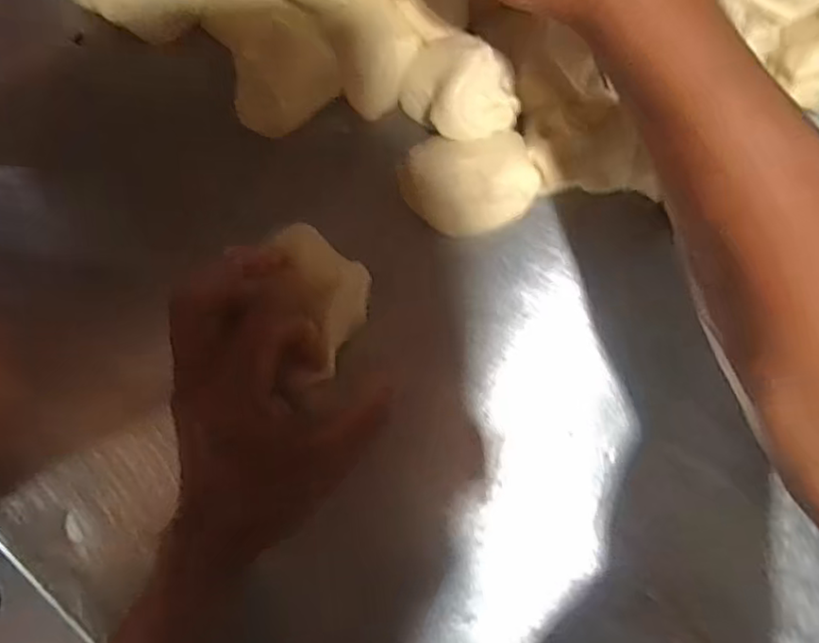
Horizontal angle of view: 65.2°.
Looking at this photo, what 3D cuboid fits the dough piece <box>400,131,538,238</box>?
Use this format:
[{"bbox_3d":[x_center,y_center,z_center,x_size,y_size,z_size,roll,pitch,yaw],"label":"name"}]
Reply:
[{"bbox_3d":[0.034,-0.077,0.365,0.074,0.030,0.052,-6,85,-7],"label":"dough piece"}]

